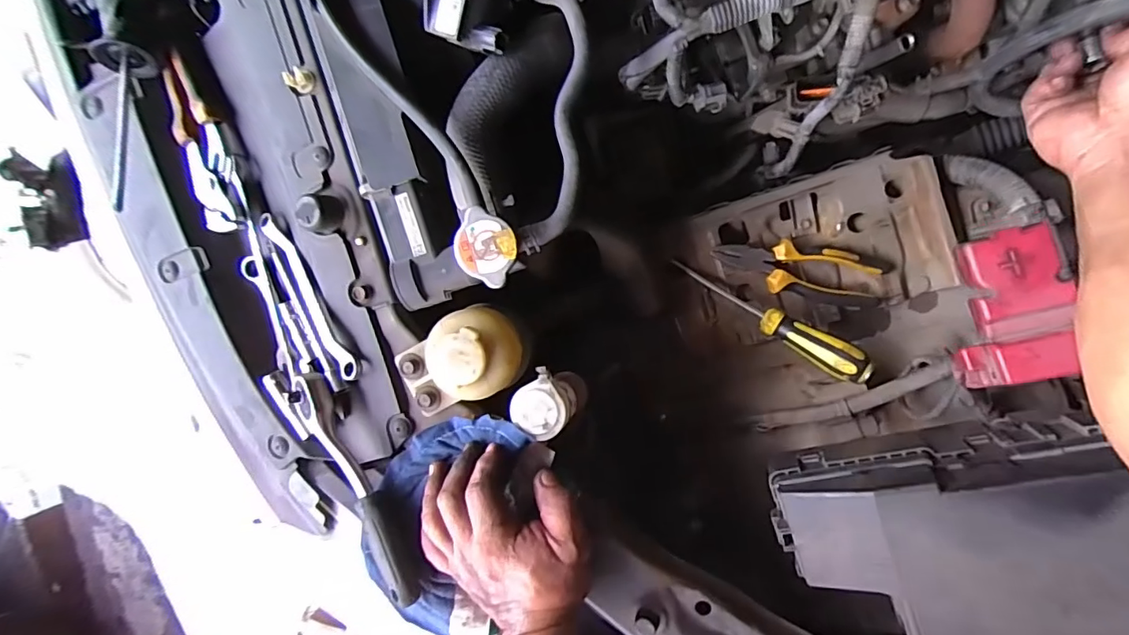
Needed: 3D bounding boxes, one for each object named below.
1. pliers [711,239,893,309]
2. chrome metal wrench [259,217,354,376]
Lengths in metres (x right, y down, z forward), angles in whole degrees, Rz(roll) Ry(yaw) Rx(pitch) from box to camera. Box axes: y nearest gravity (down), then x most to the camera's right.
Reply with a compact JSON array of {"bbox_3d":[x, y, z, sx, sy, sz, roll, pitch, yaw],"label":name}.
[{"bbox_3d":[0.248,-0.050,0.558,0.172,0.027,0.055,12,94,5],"label":"pliers"},{"bbox_3d":[-0.220,-0.018,0.448,0.023,0.012,0.158,-28,90,7],"label":"chrome metal wrench"}]

